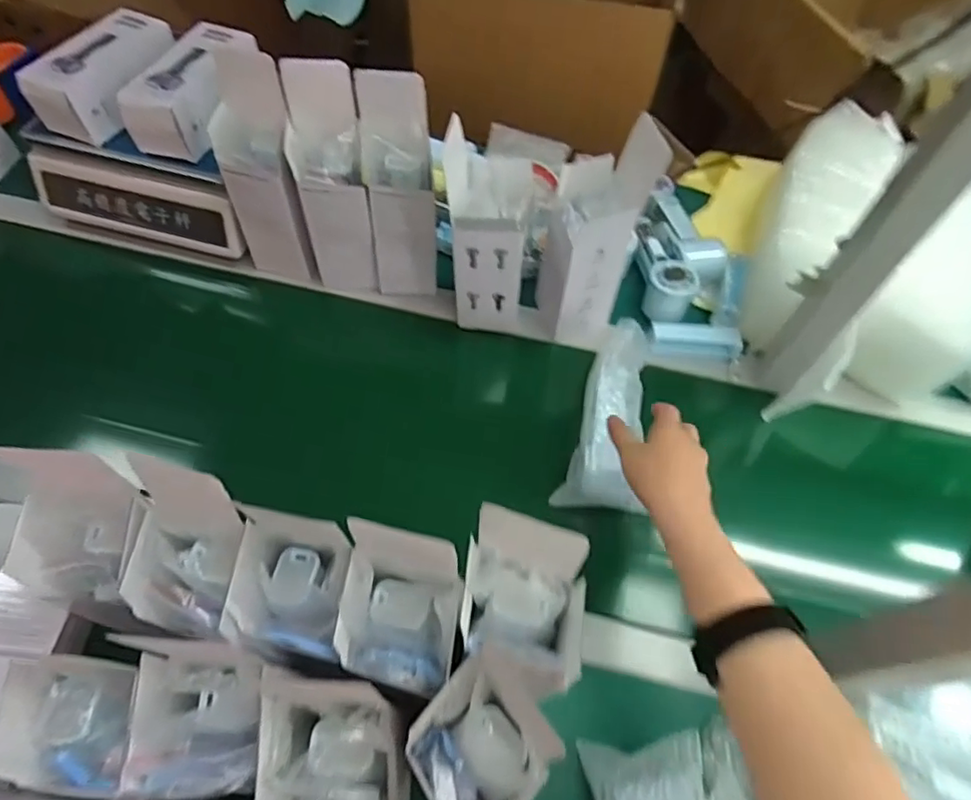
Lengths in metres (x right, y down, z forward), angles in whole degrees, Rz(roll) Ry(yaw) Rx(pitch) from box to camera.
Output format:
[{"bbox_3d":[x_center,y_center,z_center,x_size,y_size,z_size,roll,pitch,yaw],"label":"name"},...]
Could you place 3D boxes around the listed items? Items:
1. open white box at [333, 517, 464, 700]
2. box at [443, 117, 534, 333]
[{"bbox_3d":[-0.056,0.140,0.398,0.075,0.067,0.093,5,60,1],"label":"open white box"},{"bbox_3d":[0.003,-0.179,0.649,0.088,0.223,0.082,5,60,0],"label":"box"}]

